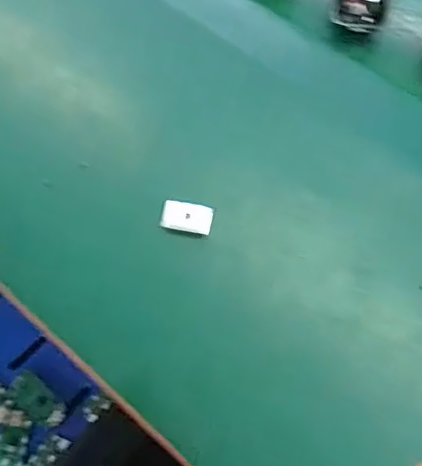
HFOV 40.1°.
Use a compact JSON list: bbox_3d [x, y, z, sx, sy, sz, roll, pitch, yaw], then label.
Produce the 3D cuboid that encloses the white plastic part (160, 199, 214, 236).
[{"bbox_3d":[-0.015,-0.011,0.383,0.033,0.006,0.020,10,64,6],"label":"white plastic part"}]

